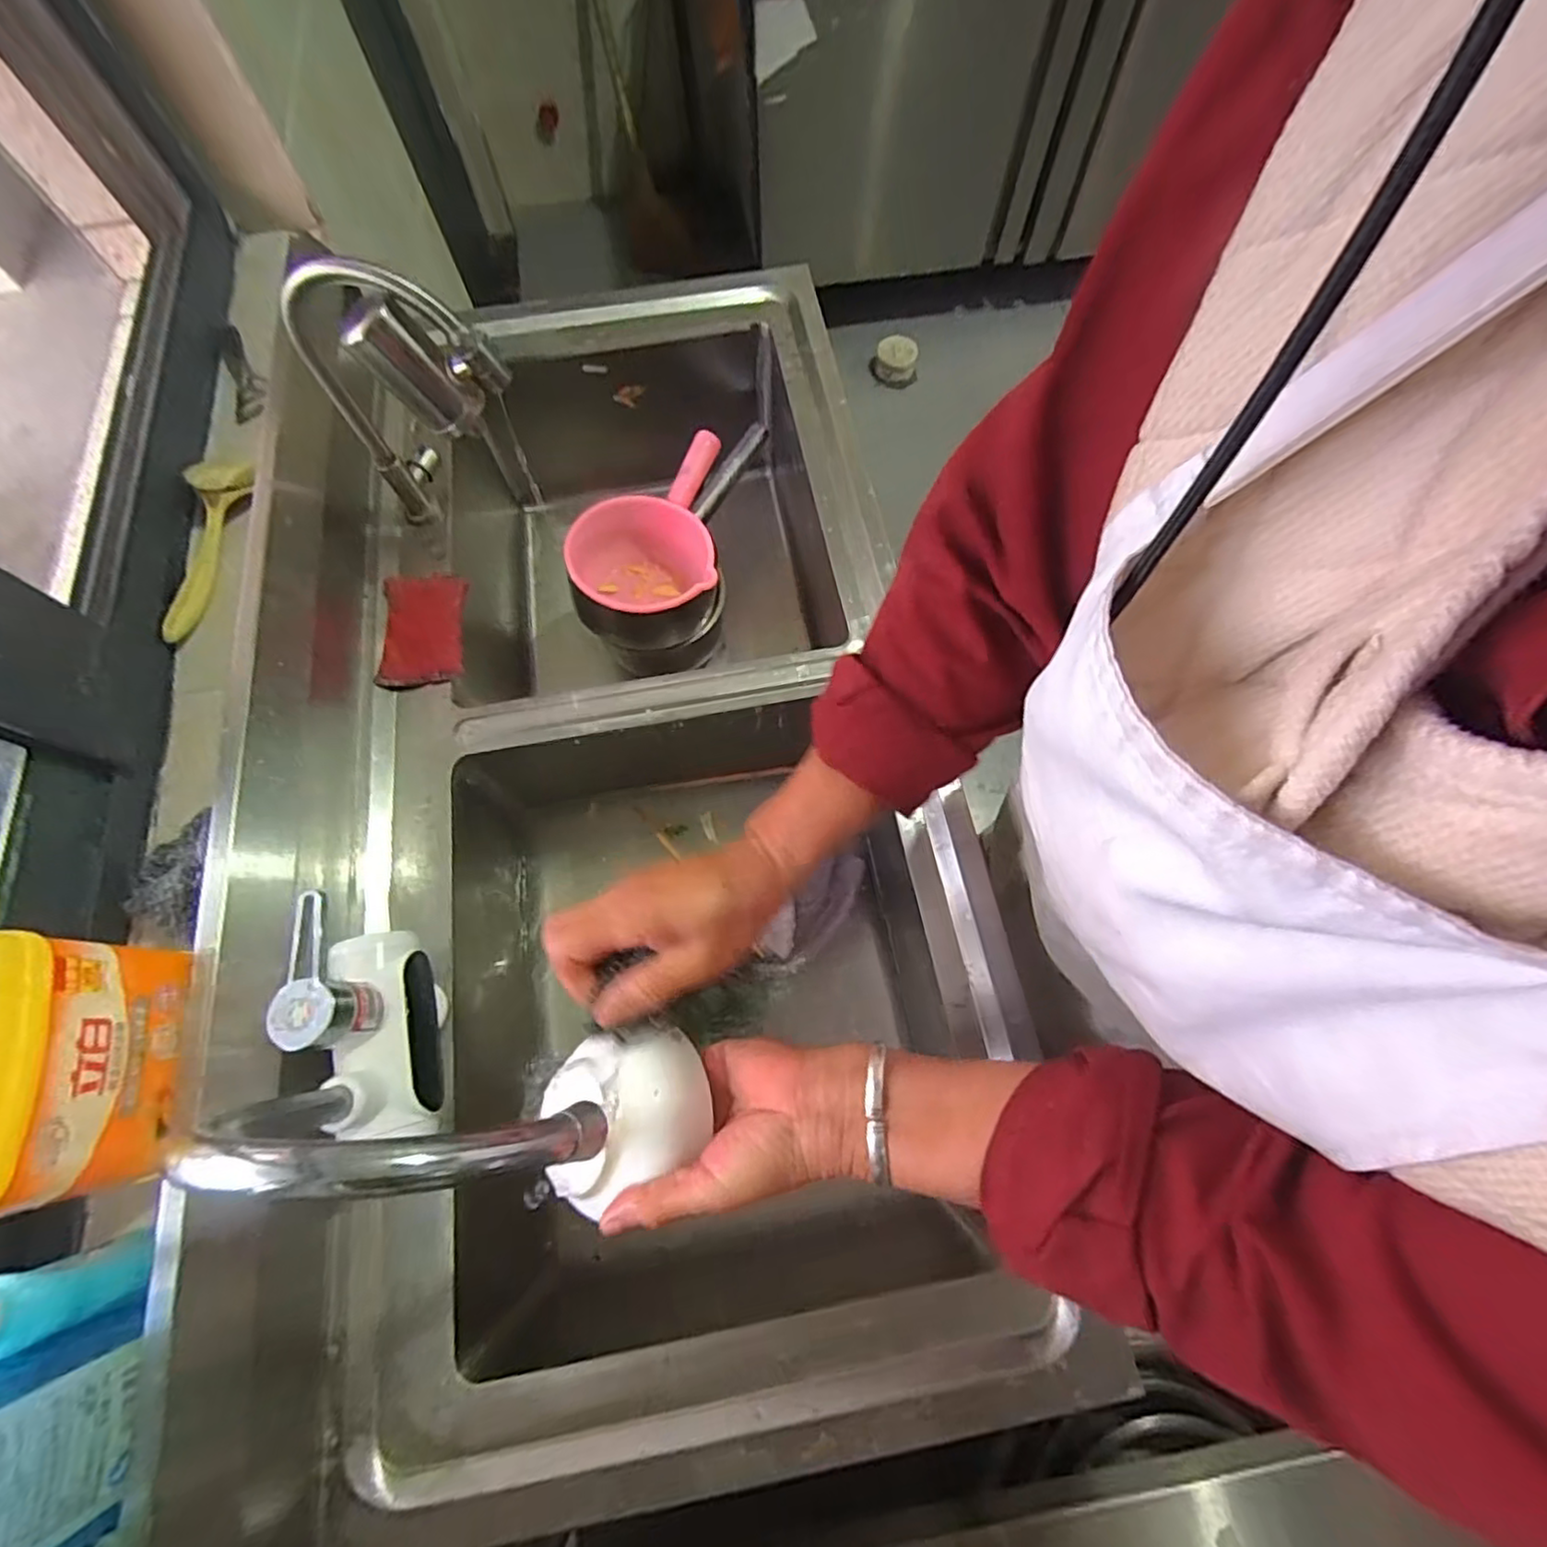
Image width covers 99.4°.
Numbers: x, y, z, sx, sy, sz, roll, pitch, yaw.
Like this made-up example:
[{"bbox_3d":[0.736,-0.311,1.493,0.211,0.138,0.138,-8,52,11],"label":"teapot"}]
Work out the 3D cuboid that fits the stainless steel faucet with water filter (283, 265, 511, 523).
[{"bbox_3d":[-0.326,-0.336,0.615,0.174,0.246,0.067,19,71,7],"label":"stainless steel faucet with water filter"}]

